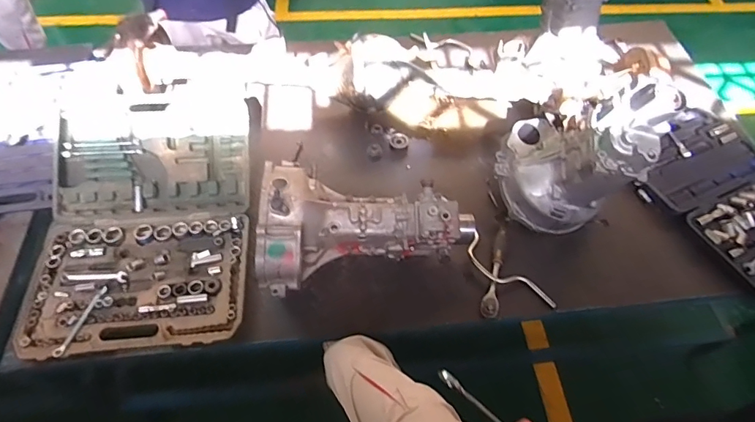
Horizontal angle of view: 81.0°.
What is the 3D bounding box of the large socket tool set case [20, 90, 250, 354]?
[{"bbox_3d":[-0.550,-0.017,1.063,0.463,0.120,0.680,-4,57,-4],"label":"large socket tool set case"}]

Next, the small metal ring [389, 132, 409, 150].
[{"bbox_3d":[0.063,-0.201,1.279,0.054,0.011,0.058,1,57,-1],"label":"small metal ring"}]

